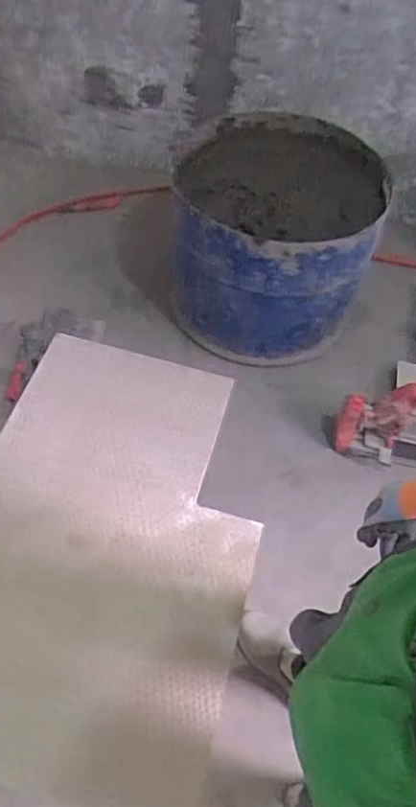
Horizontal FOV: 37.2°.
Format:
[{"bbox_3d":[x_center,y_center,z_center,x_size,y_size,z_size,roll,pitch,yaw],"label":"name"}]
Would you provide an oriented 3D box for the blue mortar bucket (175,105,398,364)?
[{"bbox_3d":[0.187,-0.461,1.751,0.541,0.550,0.589,2,55,-3],"label":"blue mortar bucket"}]

